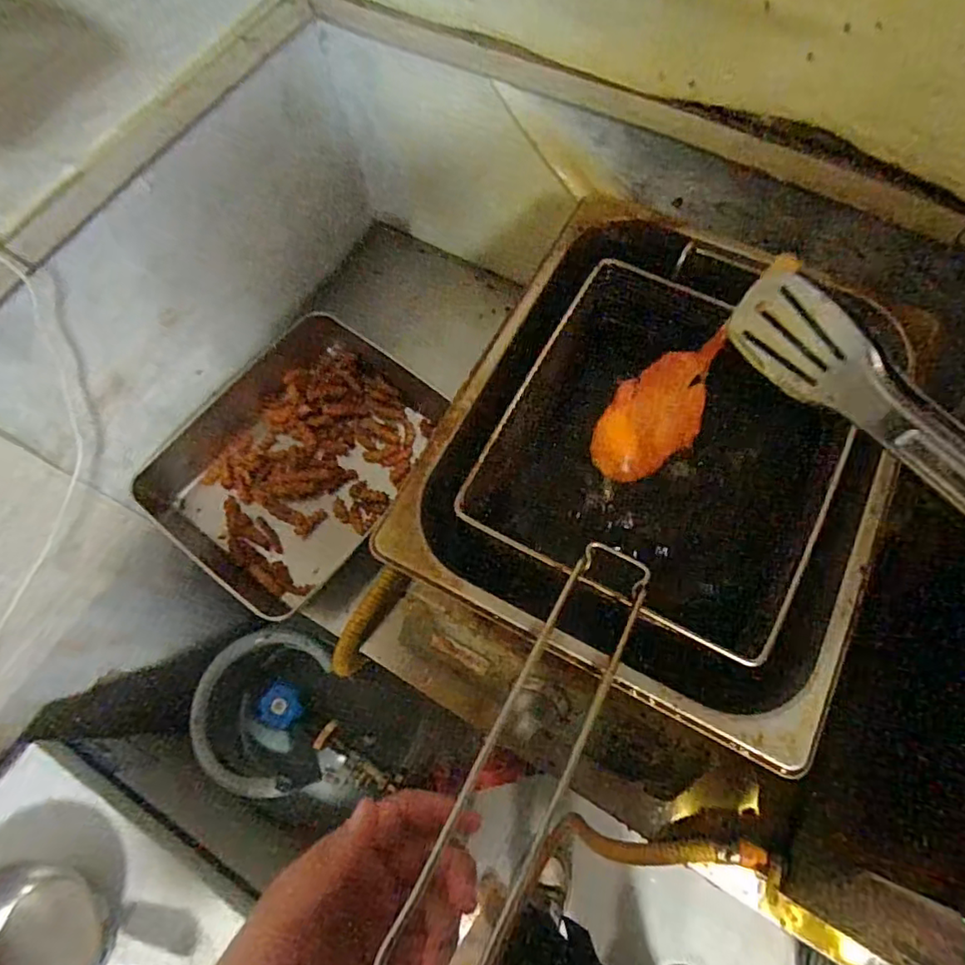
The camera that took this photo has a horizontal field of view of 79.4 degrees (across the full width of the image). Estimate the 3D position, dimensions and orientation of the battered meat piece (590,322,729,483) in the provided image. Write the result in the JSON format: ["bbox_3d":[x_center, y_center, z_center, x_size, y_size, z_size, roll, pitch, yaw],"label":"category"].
[{"bbox_3d":[0.099,-0.040,0.333,0.015,0.121,0.048,-20,66,-31],"label":"battered meat piece"}]

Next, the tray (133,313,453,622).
[{"bbox_3d":[-0.216,-0.030,0.682,0.245,0.063,0.319,32,73,14],"label":"tray"}]

